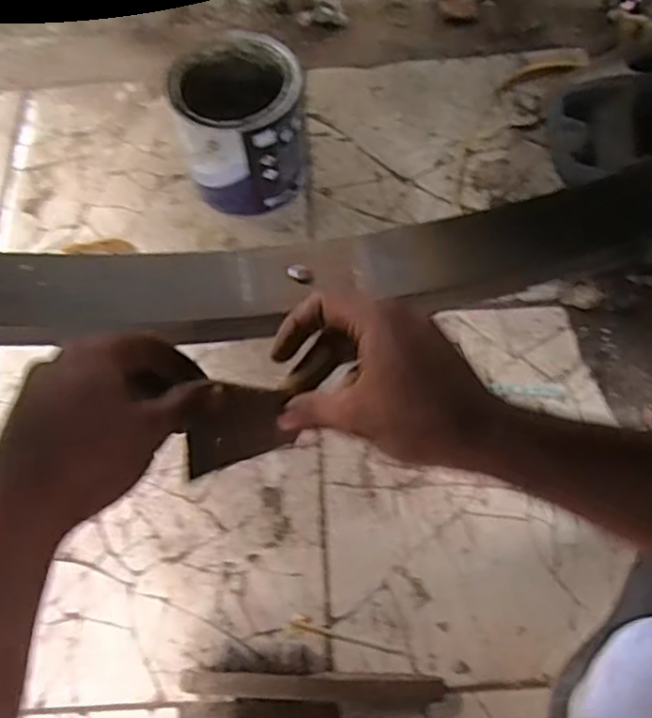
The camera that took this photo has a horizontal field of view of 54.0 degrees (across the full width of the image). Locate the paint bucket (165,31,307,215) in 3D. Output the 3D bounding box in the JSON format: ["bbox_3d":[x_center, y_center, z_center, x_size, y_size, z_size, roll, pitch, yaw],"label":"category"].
[{"bbox_3d":[-0.098,-0.279,0.774,0.138,0.163,0.148,0,69,1],"label":"paint bucket"}]

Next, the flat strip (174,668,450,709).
[{"bbox_3d":[-0.012,0.312,0.604,0.243,0.010,0.024,1,69,1],"label":"flat strip"}]

